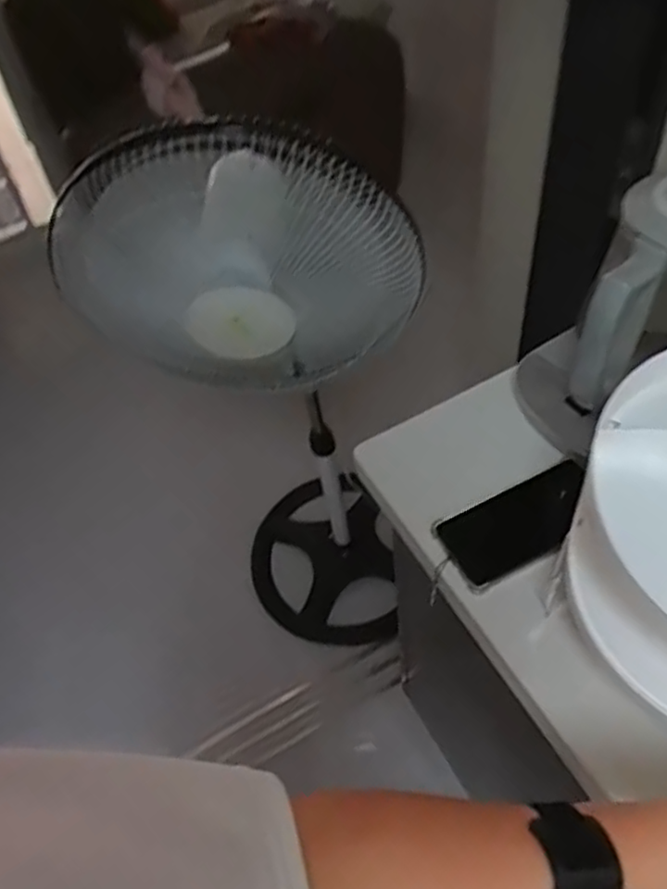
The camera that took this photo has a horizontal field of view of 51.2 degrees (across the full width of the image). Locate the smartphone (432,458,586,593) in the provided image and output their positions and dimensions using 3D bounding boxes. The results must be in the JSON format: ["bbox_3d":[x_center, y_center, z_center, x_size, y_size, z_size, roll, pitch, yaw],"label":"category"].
[{"bbox_3d":[0.176,0.073,0.650,0.151,0.013,0.075,-26,61,-7],"label":"smartphone"}]

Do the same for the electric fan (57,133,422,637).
[{"bbox_3d":[-0.110,-0.032,1.136,0.356,1.079,0.370,-21,52,-11],"label":"electric fan"}]

